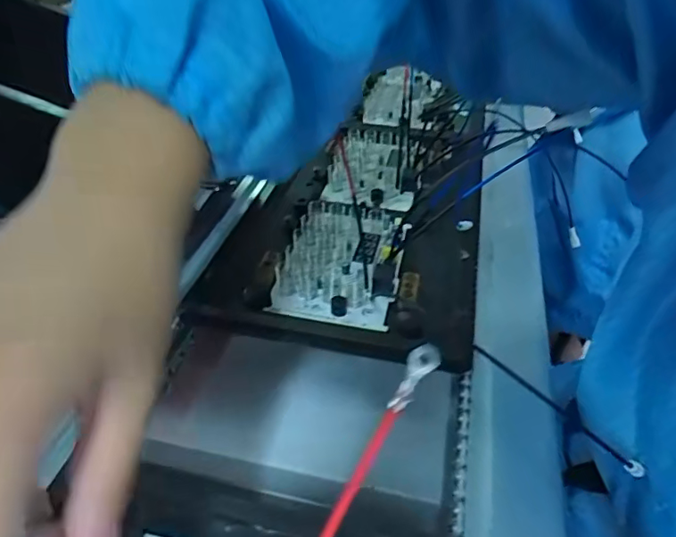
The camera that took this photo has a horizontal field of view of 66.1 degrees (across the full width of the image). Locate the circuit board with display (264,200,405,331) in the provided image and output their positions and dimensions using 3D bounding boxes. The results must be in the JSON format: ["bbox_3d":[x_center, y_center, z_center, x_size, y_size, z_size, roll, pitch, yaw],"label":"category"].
[{"bbox_3d":[0.004,-0.011,0.413,0.086,0.021,0.132,8,39,9],"label":"circuit board with display"}]

